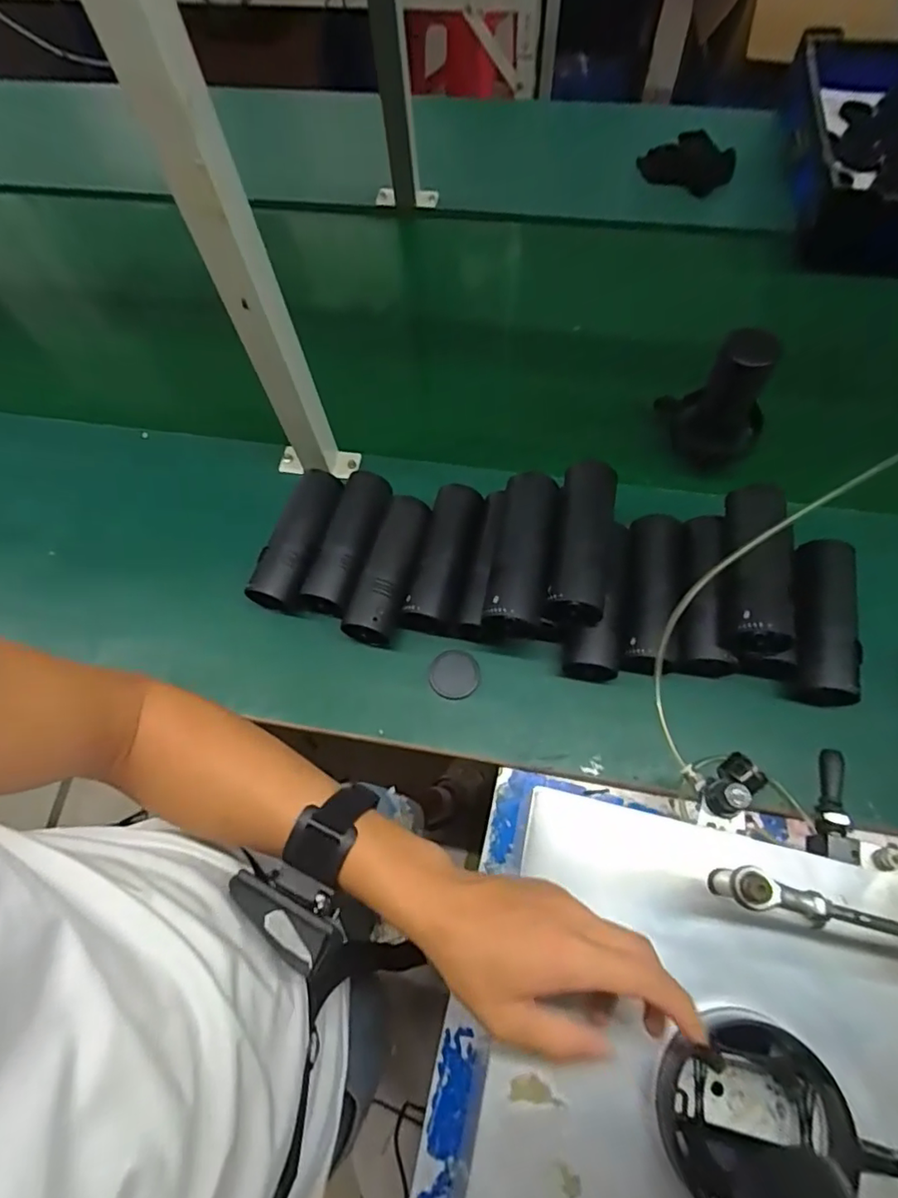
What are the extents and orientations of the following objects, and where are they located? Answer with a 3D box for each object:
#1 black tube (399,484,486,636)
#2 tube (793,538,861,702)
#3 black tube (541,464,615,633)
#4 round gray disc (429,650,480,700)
[{"bbox_3d":[0.000,-0.042,0.611,0.064,0.048,0.164,13,67,8],"label":"black tube"},{"bbox_3d":[0.371,0.021,0.564,0.059,0.057,0.165,10,67,7],"label":"tube"},{"bbox_3d":[0.132,-0.058,0.556,0.058,0.063,0.166,8,67,7],"label":"black tube"},{"bbox_3d":[0.006,0.080,0.585,0.051,0.004,0.050,-1,66,2],"label":"round gray disc"}]

